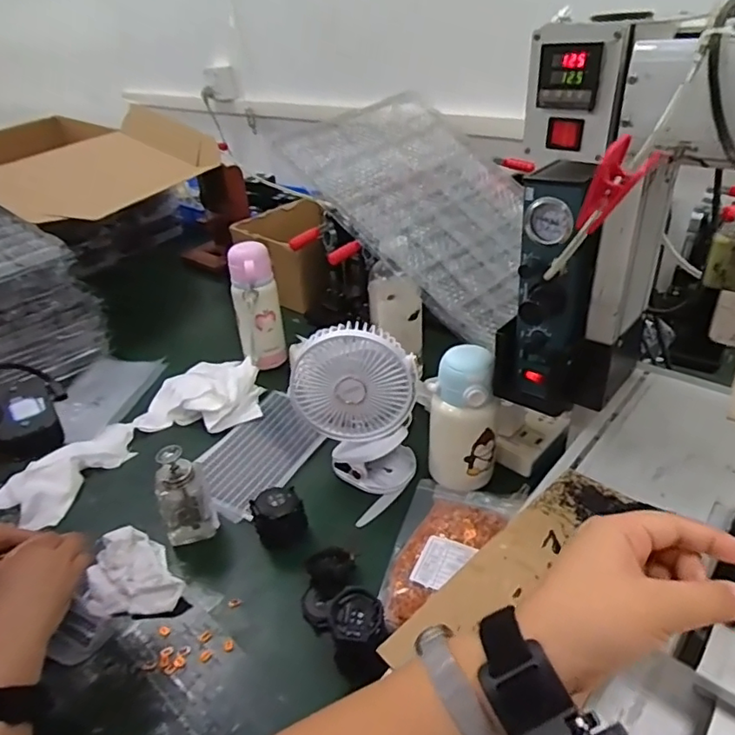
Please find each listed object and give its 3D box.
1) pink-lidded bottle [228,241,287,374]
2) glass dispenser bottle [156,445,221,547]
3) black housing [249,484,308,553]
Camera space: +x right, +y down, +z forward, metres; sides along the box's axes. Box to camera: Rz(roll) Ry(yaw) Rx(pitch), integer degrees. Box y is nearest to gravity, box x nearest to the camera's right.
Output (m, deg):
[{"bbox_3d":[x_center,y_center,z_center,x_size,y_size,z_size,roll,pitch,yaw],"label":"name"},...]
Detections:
[{"bbox_3d":[-0.181,-0.093,0.908,0.075,0.202,0.068,-10,34,-8],"label":"pink-lidded bottle"},{"bbox_3d":[-0.214,0.148,0.641,0.059,0.122,0.048,-20,36,-21],"label":"glass dispenser bottle"},{"bbox_3d":[-0.102,0.179,0.646,0.058,0.066,0.047,-15,35,-15],"label":"black housing"}]

